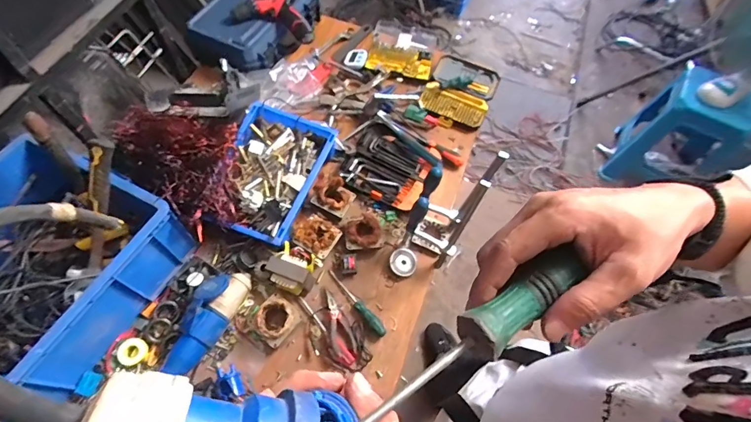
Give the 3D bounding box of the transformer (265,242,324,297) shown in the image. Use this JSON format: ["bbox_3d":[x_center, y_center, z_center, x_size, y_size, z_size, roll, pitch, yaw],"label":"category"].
[{"bbox_3d":[-0.169,0.125,0.827,0.098,0.066,0.088,23,63,10],"label":"transformer"}]

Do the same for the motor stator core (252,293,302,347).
[{"bbox_3d":[-0.195,0.215,0.786,0.081,0.051,0.088,37,66,16],"label":"motor stator core"}]

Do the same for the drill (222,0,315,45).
[{"bbox_3d":[-0.290,-0.518,1.052,0.208,0.057,0.172,-18,63,-12],"label":"drill"}]

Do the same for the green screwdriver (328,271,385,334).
[{"bbox_3d":[-0.040,0.190,0.832,0.022,0.018,0.176,-37,69,-20],"label":"green screwdriver"}]

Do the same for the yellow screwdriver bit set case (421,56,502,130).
[{"bbox_3d":[0.239,-0.338,1.127,0.186,0.035,0.247,22,63,9],"label":"yellow screwdriver bit set case"}]

